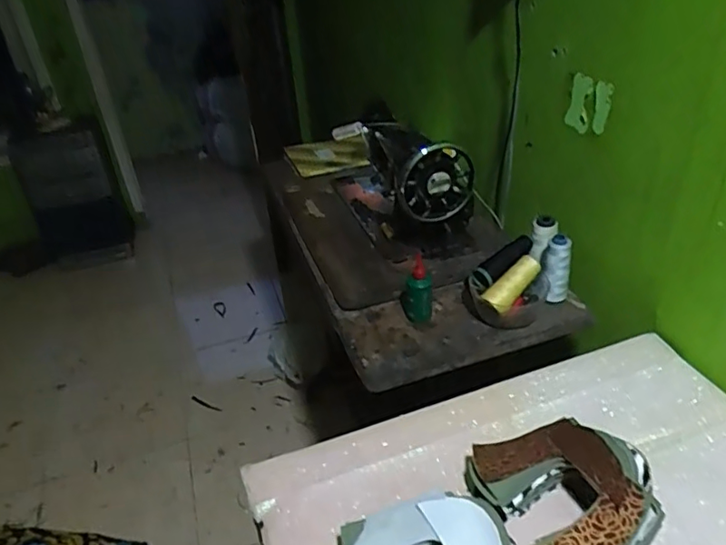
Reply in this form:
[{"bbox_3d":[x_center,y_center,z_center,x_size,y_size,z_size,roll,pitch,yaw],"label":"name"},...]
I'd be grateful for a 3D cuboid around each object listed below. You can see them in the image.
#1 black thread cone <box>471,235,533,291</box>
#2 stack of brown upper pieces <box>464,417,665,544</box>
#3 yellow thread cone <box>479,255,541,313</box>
[{"bbox_3d":[0.227,-0.019,0.910,0.128,0.036,0.043,-37,43,-16],"label":"black thread cone"},{"bbox_3d":[0.219,0.226,0.598,0.159,0.084,0.179,-18,36,-18],"label":"stack of brown upper pieces"},{"bbox_3d":[0.236,0.019,0.885,0.110,0.040,0.038,-41,45,-17],"label":"yellow thread cone"}]

